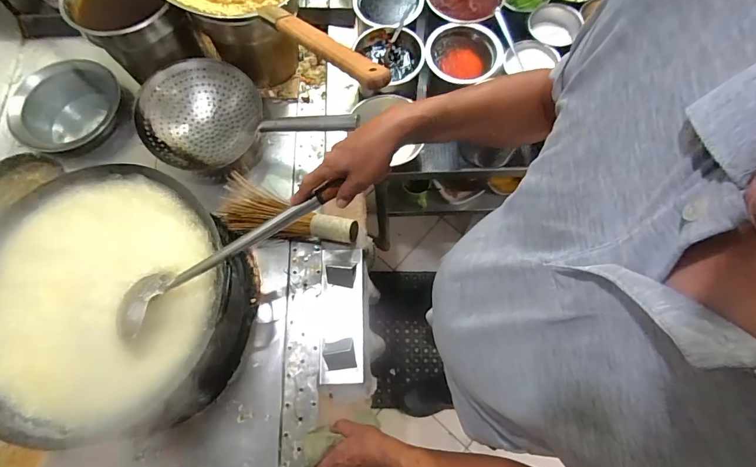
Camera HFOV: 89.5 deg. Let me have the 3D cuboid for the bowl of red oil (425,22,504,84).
[{"bbox_3d":[0.188,-0.385,0.838,0.157,0.062,0.159,0,71,0],"label":"bowl of red oil"}]

